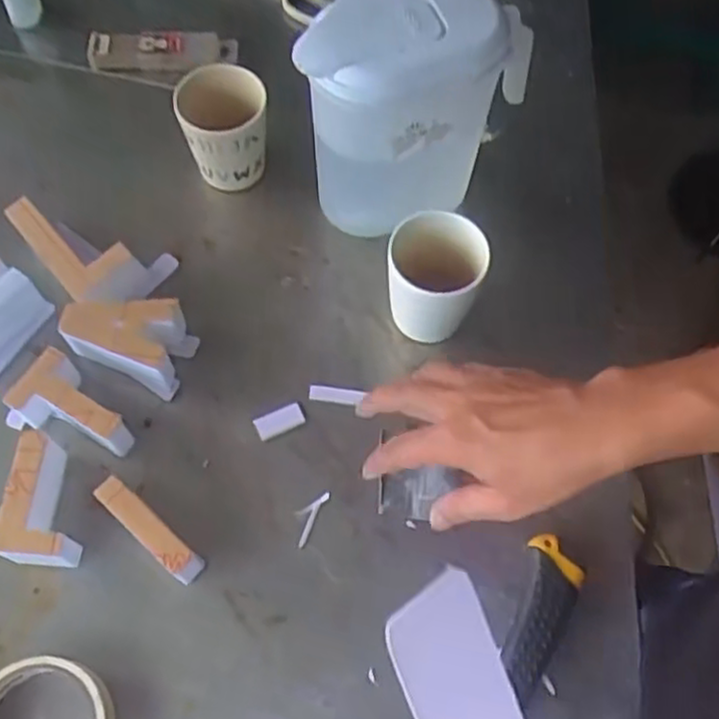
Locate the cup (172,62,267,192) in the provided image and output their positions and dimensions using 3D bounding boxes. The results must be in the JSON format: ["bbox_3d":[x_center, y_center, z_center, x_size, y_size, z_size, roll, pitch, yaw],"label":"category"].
[{"bbox_3d":[-0.115,-0.196,0.652,0.075,0.084,0.078,1,64,-1],"label":"cup"}]

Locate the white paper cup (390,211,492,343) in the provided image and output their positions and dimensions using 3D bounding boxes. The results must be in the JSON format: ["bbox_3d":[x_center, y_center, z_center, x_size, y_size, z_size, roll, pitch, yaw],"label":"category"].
[{"bbox_3d":[0.057,-0.063,0.585,0.068,0.088,0.072,1,64,-1],"label":"white paper cup"}]

